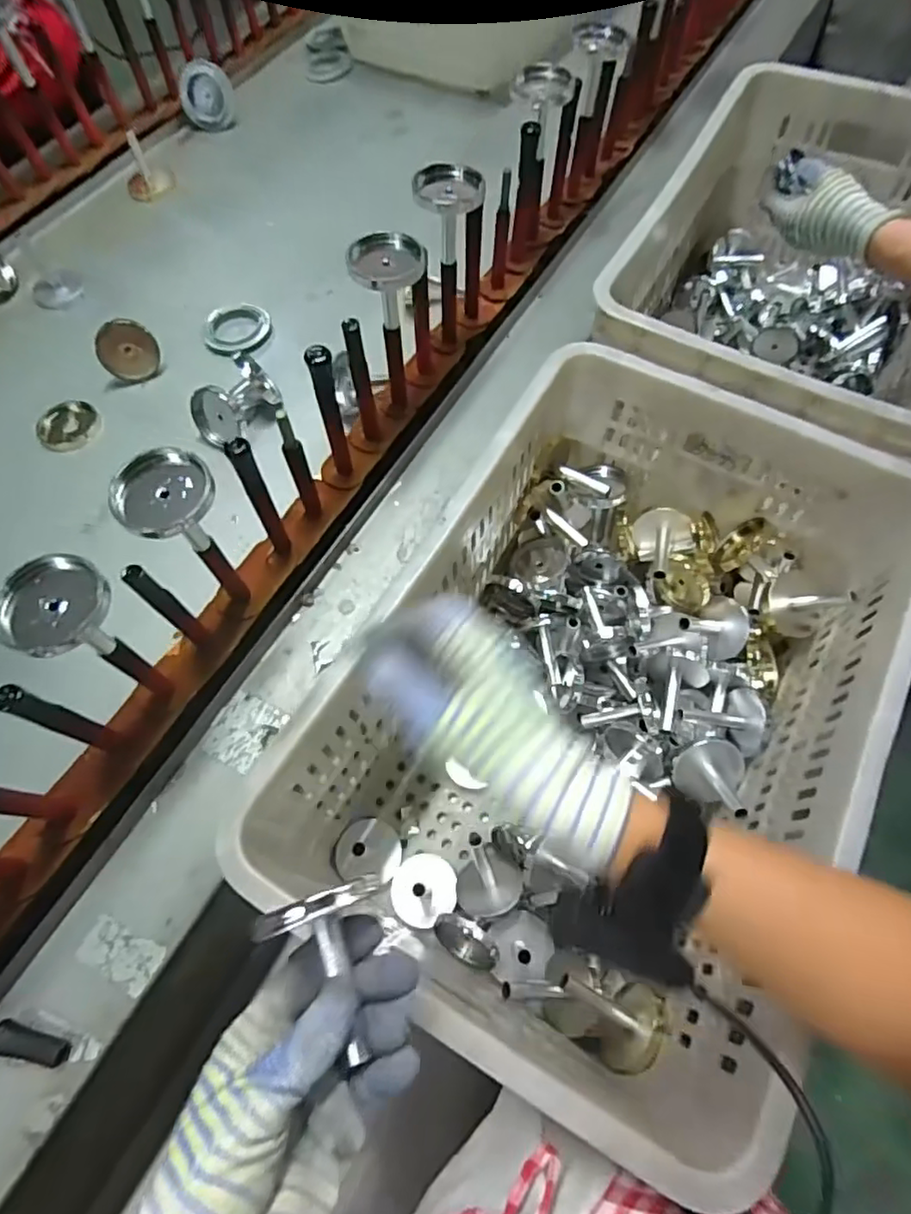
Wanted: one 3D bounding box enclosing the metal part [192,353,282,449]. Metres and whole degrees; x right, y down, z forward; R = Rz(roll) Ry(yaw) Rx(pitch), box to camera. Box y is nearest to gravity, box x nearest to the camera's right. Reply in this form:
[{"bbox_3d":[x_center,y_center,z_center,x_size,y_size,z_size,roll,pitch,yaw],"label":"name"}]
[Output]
[{"bbox_3d":[-0.240,-0.227,0.678,0.099,0.049,0.071,-39,68,-16],"label":"metal part"}]

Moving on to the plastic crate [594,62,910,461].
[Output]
[{"bbox_3d":[0.416,-0.376,0.779,0.346,0.264,0.550,26,67,14],"label":"plastic crate"}]

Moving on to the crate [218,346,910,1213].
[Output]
[{"bbox_3d":[0.143,0.069,0.578,0.349,0.283,0.574,28,67,14],"label":"crate"}]

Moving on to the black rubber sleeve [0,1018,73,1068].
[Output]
[{"bbox_3d":[-0.300,0.309,0.435,0.056,0.014,0.021,7,64,5],"label":"black rubber sleeve"}]

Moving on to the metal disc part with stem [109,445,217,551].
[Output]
[{"bbox_3d":[-0.203,-0.071,0.441,0.068,0.075,0.063,-1,63,1],"label":"metal disc part with stem"}]

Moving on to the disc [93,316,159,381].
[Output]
[{"bbox_3d":[-0.390,-0.308,0.733,0.066,0.067,0.018,-54,37,17],"label":"disc"}]

